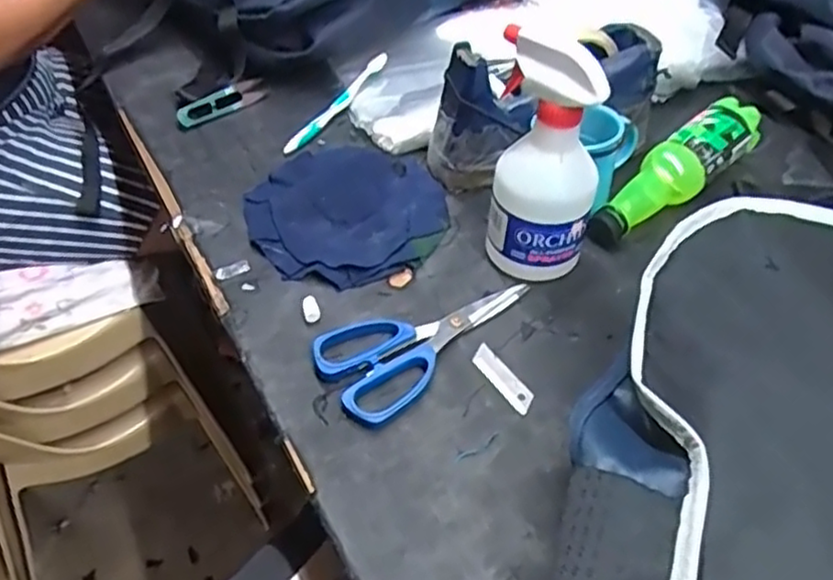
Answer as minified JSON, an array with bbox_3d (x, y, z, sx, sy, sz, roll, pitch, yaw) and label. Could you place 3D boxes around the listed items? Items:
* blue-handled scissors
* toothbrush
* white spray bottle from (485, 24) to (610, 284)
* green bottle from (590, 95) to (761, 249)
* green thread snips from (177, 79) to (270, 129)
[{"bbox_3d":[0.009,0.032,0.525,0.170,0.010,0.081,-29,55,-23],"label":"blue-handled scissors"},{"bbox_3d":[-0.080,-0.193,0.720,0.016,0.016,0.171,23,53,19],"label":"toothbrush"},{"bbox_3d":[0.095,-0.089,0.526,0.076,0.178,0.067,7,49,7],"label":"white spray bottle"},{"bbox_3d":[0.228,-0.104,0.629,0.208,0.056,0.054,-30,55,-23],"label":"green bottle"},{"bbox_3d":[-0.198,-0.191,0.717,0.098,0.013,0.026,-34,57,-25],"label":"green thread snips"}]

